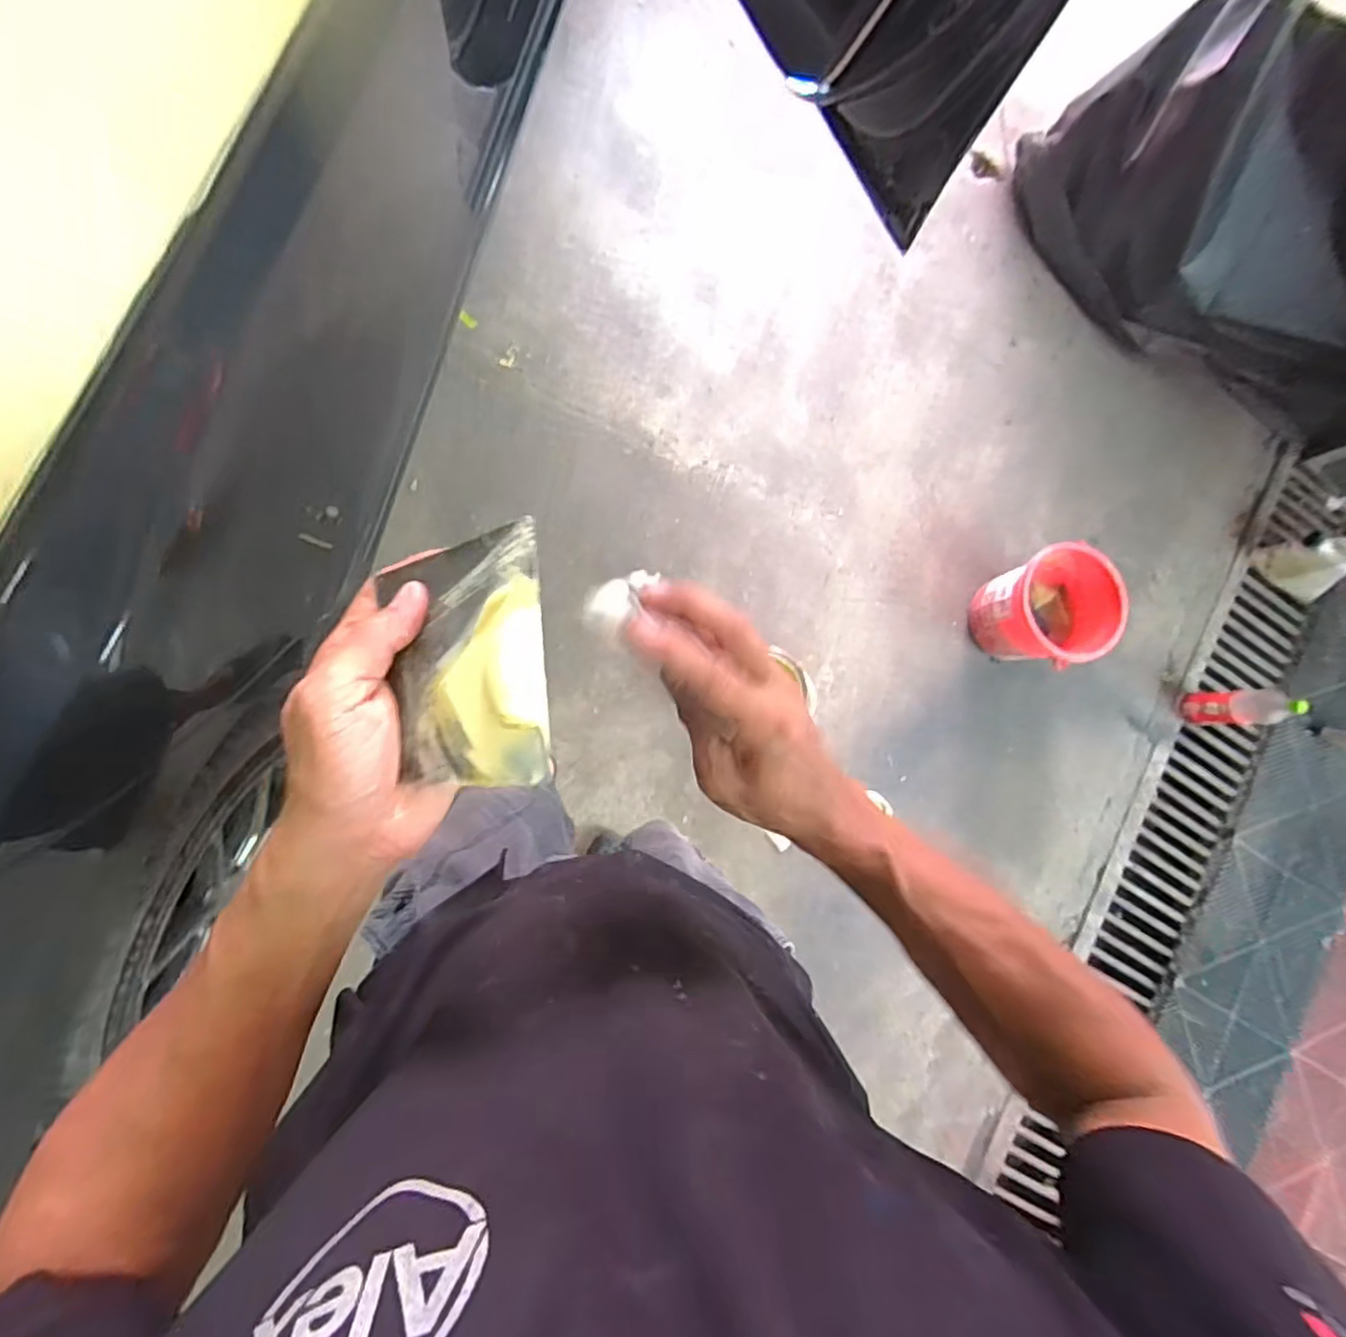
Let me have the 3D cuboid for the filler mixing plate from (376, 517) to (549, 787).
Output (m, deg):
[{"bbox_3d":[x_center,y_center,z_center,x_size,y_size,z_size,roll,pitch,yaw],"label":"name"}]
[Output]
[{"bbox_3d":[-0.094,-0.004,0.300,0.080,0.009,0.117,-16,76,16],"label":"filler mixing plate"}]

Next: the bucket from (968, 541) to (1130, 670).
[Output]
[{"bbox_3d":[0.800,-0.126,1.429,0.211,0.224,0.242,-20,90,-13],"label":"bucket"}]

